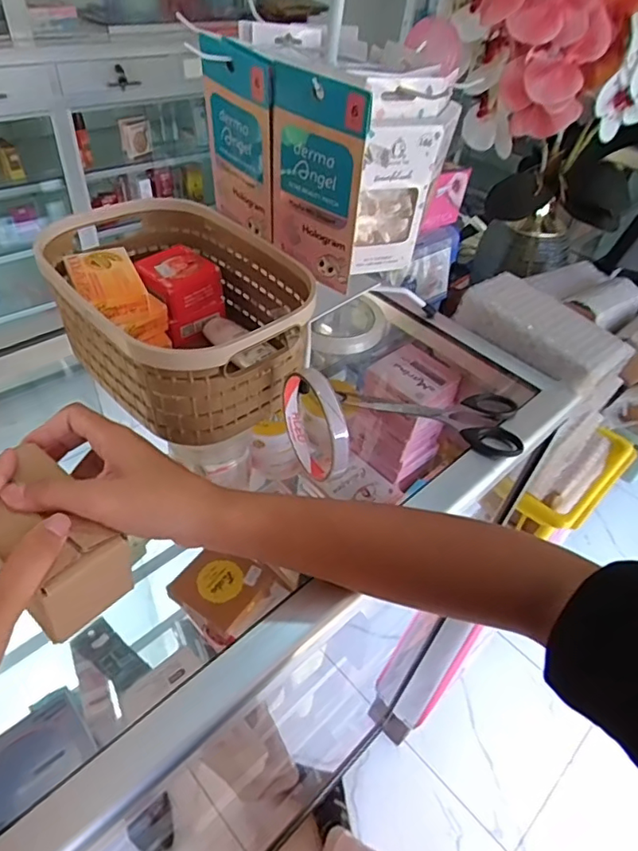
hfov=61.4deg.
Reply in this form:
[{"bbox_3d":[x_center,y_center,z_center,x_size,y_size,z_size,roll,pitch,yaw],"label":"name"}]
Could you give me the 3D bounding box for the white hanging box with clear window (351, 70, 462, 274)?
[{"bbox_3d":[0.062,-0.189,0.421,0.065,0.141,0.026,0,44,-7],"label":"white hanging box with clear window"}]

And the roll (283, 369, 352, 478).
[{"bbox_3d":[-0.005,-0.001,0.384,0.011,0.088,0.088,-17,49,-23],"label":"roll"}]

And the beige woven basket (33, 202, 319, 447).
[{"bbox_3d":[-0.113,-0.092,0.449,0.216,0.090,0.154,37,51,27],"label":"beige woven basket"}]

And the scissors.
[{"bbox_3d":[0.099,-0.017,0.474,0.155,0.015,0.066,16,45,9],"label":"scissors"}]

